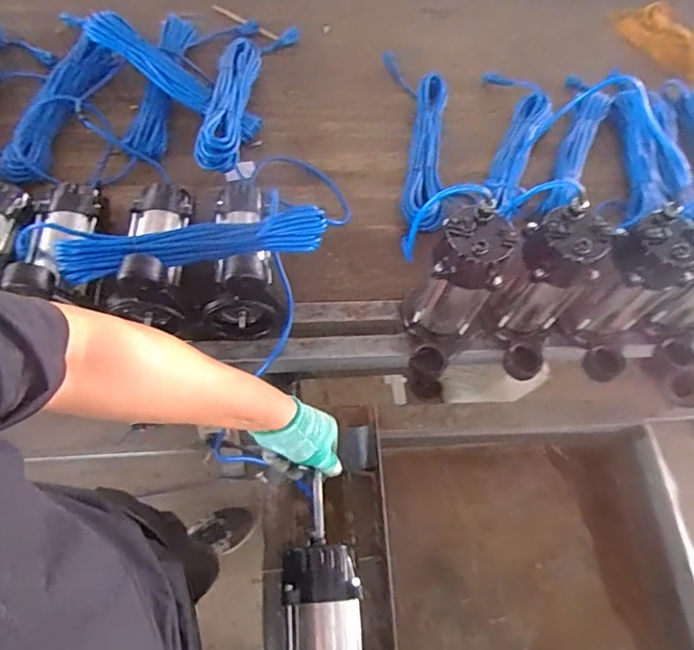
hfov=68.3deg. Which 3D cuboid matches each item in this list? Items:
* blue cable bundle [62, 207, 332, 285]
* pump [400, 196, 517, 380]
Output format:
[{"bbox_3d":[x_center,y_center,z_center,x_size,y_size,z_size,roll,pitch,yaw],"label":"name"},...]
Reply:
[{"bbox_3d":[-0.201,-0.110,0.695,0.346,0.042,0.049,-12,65,-11],"label":"blue cable bundle"},{"bbox_3d":[0.140,-0.035,0.713,0.113,0.231,0.147,20,63,4],"label":"pump"}]

